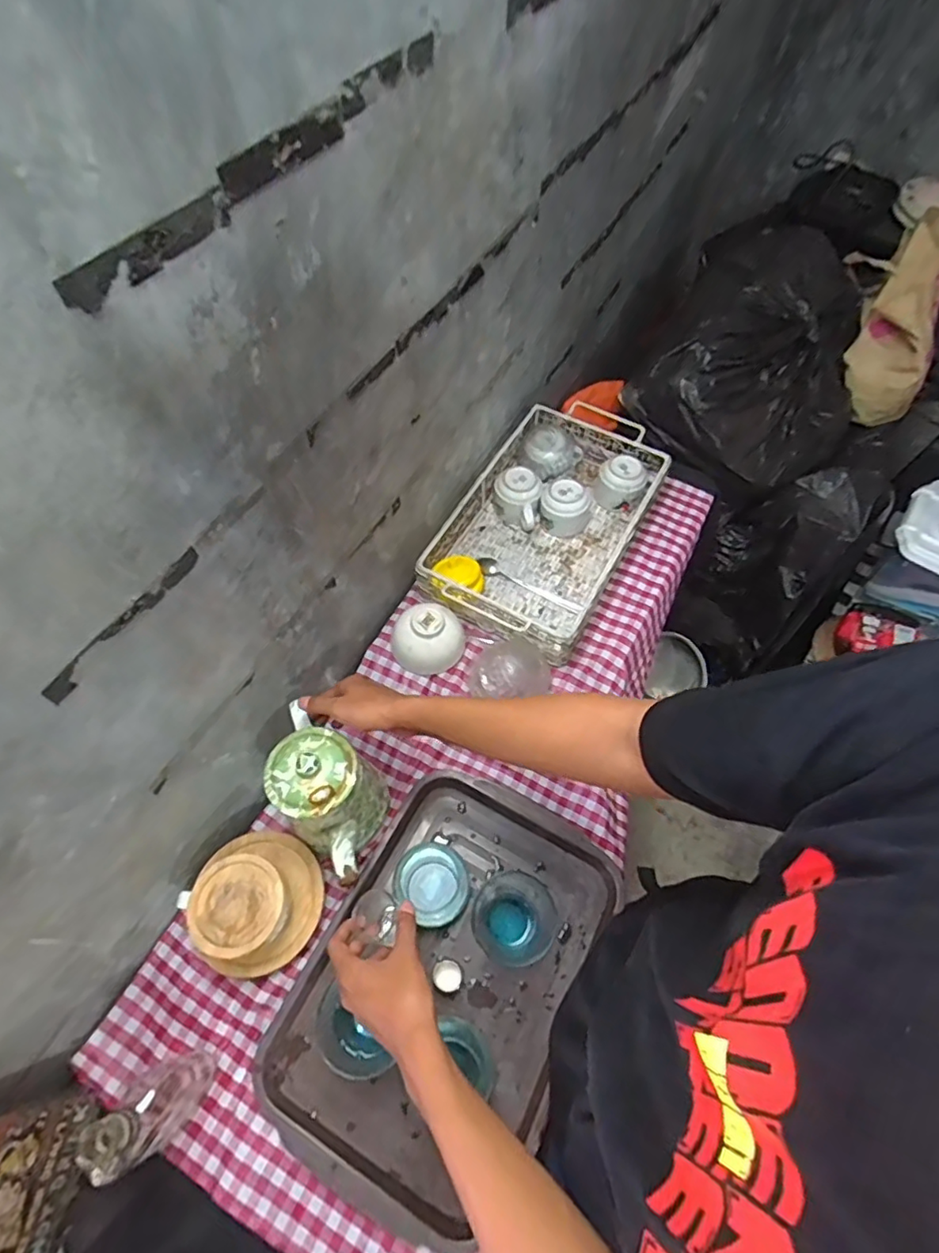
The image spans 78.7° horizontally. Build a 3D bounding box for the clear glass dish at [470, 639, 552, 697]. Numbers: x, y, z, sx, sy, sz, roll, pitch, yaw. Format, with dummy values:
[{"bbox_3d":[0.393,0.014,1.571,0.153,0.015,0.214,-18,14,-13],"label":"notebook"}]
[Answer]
[{"bbox_3d":[0.059,0.064,0.805,0.113,0.063,0.091,1,60,-1],"label":"clear glass dish"}]

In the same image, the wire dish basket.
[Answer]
[{"bbox_3d":[0.125,-0.166,0.923,0.258,0.084,0.425,27,63,13],"label":"wire dish basket"}]

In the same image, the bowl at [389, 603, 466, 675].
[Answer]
[{"bbox_3d":[-0.060,0.017,0.834,0.109,0.062,0.090,-6,61,-5],"label":"bowl"}]

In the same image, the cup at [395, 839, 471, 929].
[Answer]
[{"bbox_3d":[-0.045,0.315,0.709,0.092,0.047,0.084,1,60,-1],"label":"cup"}]

